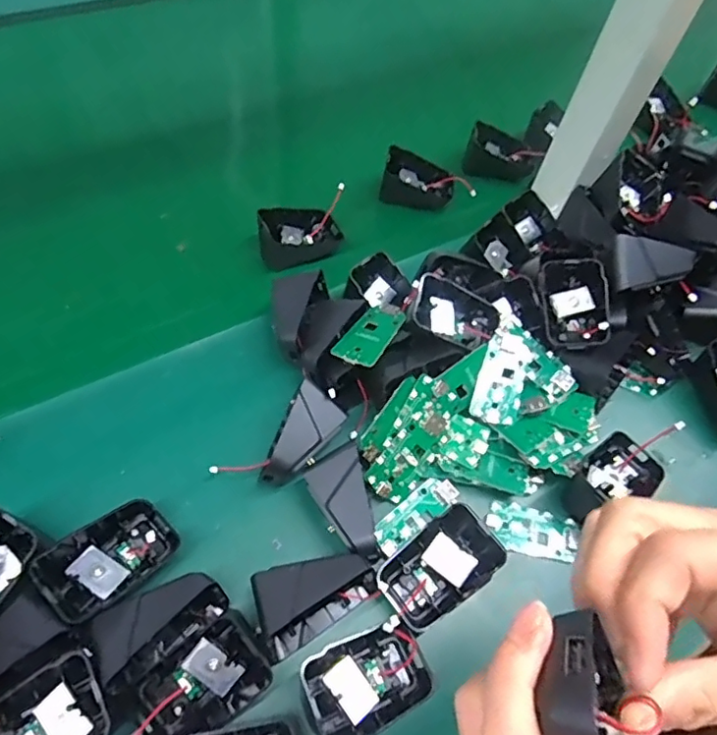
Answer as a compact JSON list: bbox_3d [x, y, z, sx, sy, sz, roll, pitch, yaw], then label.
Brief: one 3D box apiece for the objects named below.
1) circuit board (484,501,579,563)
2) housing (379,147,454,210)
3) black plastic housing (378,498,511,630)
[{"bbox_3d":[0.114,0.107,0.372,0.058,0.004,0.031,12,57,4],"label":"circuit board"},{"bbox_3d":[0.057,-0.176,0.529,0.065,0.039,0.038,14,57,5],"label":"housing"},{"bbox_3d":[0.048,0.121,0.339,0.070,0.024,0.044,-31,64,-22],"label":"black plastic housing"}]

